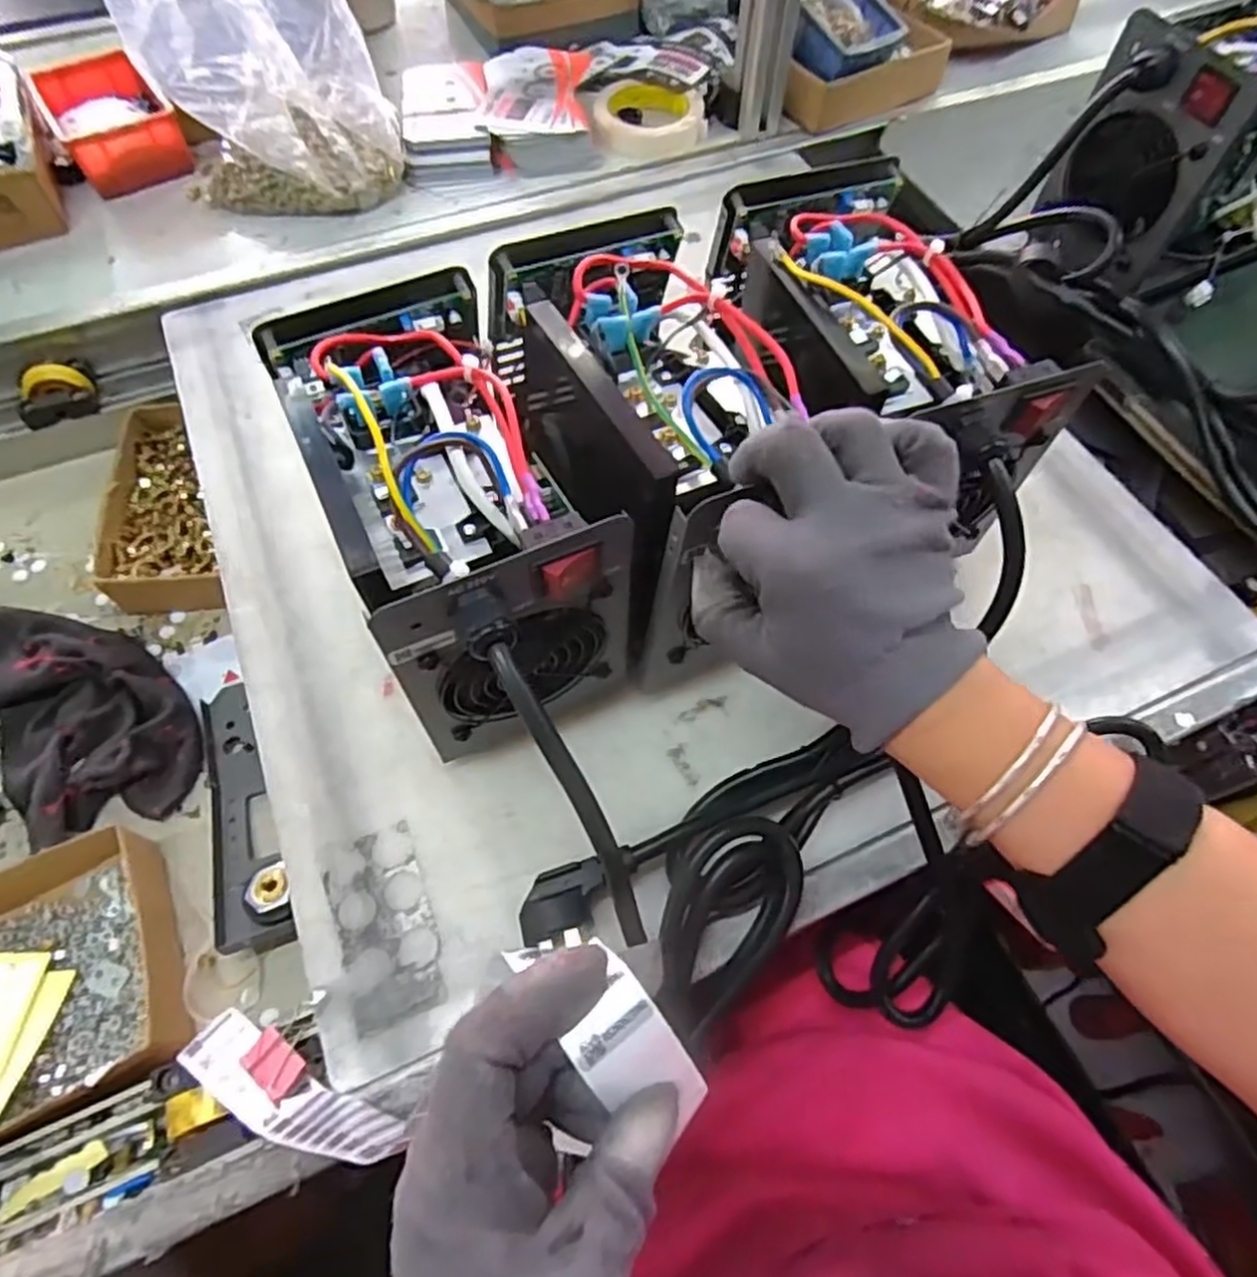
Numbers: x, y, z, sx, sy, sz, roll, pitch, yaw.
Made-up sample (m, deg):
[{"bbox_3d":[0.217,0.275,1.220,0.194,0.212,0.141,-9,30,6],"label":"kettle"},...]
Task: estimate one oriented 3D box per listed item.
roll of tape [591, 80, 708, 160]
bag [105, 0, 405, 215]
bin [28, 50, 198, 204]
[{"bbox_3d":[0.021,-0.509,0.722,0.108,0.022,0.108,0,62,0],"label":"roll of tape"},{"bbox_3d":[-0.302,-0.470,0.621,0.186,0.155,0.156,-18,63,-10],"label":"bag"},{"bbox_3d":[-0.483,-0.478,0.687,0.093,0.046,0.151,-33,67,-17],"label":"bin"}]

